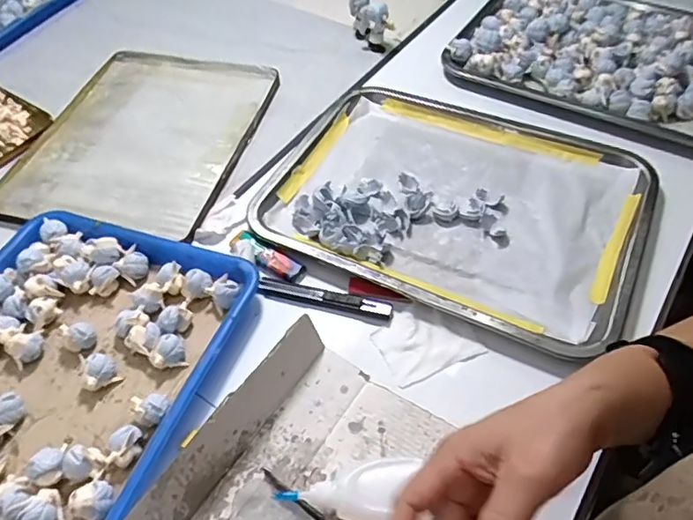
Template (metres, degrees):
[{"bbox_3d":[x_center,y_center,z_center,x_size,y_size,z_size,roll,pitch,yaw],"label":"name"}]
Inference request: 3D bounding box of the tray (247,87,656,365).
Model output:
[{"bbox_3d":[0.102,-0.064,0.539,0.354,0.036,0.246,23,57,19],"label":"tray"}]

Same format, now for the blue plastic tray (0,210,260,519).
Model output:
[{"bbox_3d":[-0.242,0.103,0.422,0.242,0.036,0.328,14,54,13],"label":"blue plastic tray"}]

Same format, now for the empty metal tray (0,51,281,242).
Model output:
[{"bbox_3d":[-0.235,-0.141,0.620,0.240,0.024,0.276,13,54,12],"label":"empty metal tray"}]

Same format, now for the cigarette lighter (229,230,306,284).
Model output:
[{"bbox_3d":[-0.077,-0.007,0.517,0.080,0.007,0.023,29,59,23],"label":"cigarette lighter"}]

